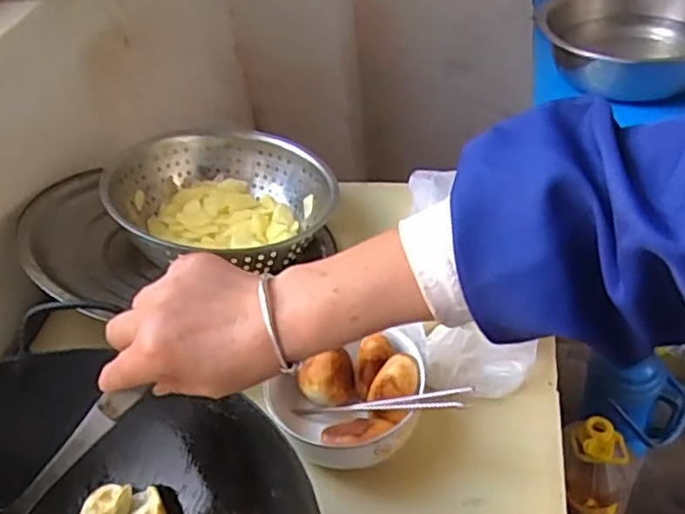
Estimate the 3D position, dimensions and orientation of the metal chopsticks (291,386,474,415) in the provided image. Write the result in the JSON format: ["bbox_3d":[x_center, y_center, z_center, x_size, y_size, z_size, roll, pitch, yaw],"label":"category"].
[{"bbox_3d":[0.039,0.164,0.753,0.223,0.015,0.020,-13,35,33],"label":"metal chopsticks"}]

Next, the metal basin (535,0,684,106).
[{"bbox_3d":[0.552,-0.398,1.263,0.345,0.107,0.345,-4,42,4],"label":"metal basin"}]

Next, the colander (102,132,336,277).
[{"bbox_3d":[-0.162,-0.073,0.988,0.299,0.121,0.291,-4,42,4],"label":"colander"}]

